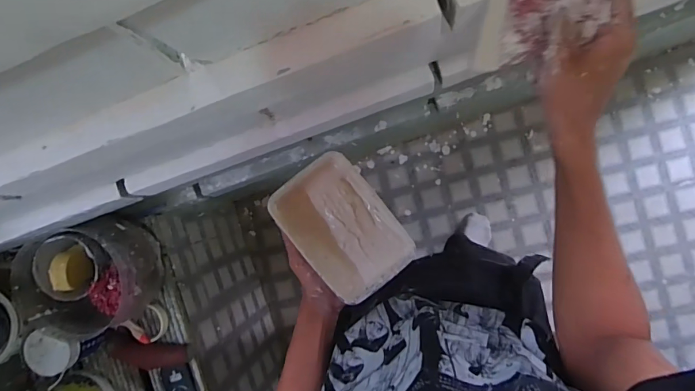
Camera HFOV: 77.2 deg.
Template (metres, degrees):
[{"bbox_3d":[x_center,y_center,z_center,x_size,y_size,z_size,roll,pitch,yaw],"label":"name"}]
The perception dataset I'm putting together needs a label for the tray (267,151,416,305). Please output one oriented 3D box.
[{"bbox_3d":[-0.005,0.039,0.540,0.111,0.045,0.169,-39,86,7],"label":"tray"}]

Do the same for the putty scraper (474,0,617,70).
[{"bbox_3d":[0.184,-0.181,0.408,0.110,0.017,0.118,12,97,33],"label":"putty scraper"}]

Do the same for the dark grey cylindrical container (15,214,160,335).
[{"bbox_3d":[-0.562,0.182,0.980,0.239,0.203,0.221,0,90,9],"label":"dark grey cylindrical container"}]

